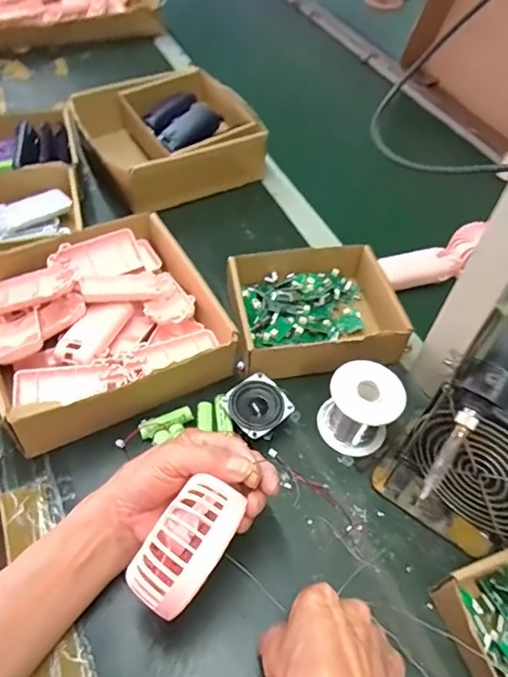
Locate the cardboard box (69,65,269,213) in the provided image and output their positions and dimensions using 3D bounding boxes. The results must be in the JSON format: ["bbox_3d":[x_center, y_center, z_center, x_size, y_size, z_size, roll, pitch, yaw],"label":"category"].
[{"bbox_3d":[-0.123,-0.287,0.748,0.216,0.081,0.208,-21,55,-22],"label":"cardboard box"}]

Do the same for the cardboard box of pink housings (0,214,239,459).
[{"bbox_3d":[-0.154,-0.025,0.526,0.215,0.069,0.215,-20,55,-22],"label":"cardboard box of pink housings"}]

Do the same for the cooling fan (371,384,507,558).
[{"bbox_3d":[0.181,0.104,0.419,0.131,0.125,0.075,34,56,21],"label":"cooling fan"}]

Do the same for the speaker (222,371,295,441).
[{"bbox_3d":[0.002,0.069,0.502,0.055,0.033,0.052,-34,61,-30],"label":"speaker"}]

